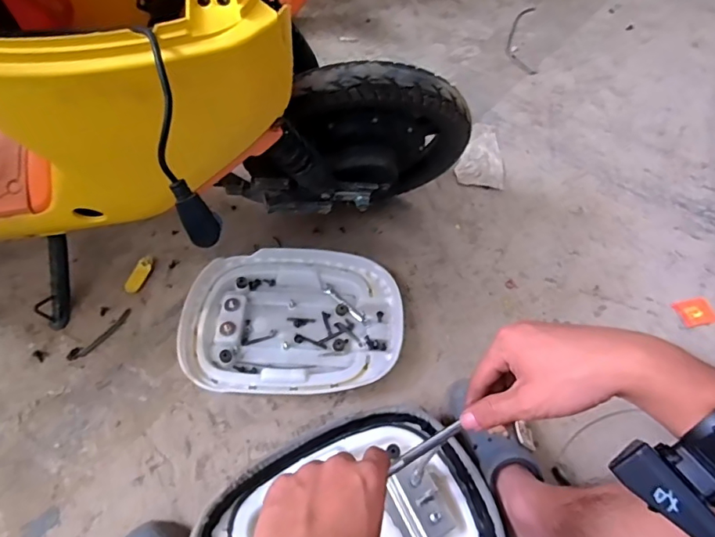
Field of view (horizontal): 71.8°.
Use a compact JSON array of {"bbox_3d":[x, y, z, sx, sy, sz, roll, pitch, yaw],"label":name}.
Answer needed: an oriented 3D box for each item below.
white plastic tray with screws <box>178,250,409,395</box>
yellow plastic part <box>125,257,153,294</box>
[{"bbox_3d":[-0.110,0.083,0.841,0.365,0.040,0.267,2,57,-1],"label":"white plastic tray with screws"},{"bbox_3d":[-0.396,0.012,0.897,0.028,0.008,0.074,11,57,5],"label":"yellow plastic part"}]

